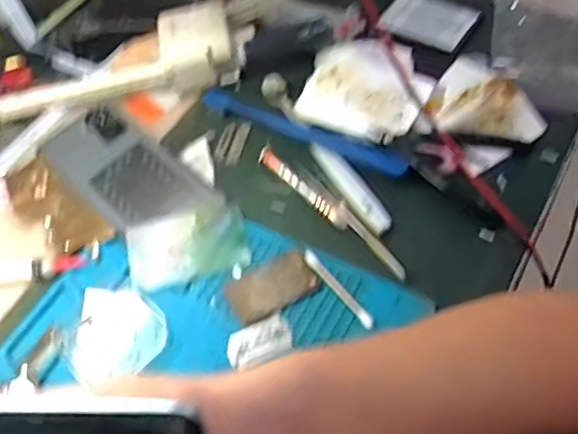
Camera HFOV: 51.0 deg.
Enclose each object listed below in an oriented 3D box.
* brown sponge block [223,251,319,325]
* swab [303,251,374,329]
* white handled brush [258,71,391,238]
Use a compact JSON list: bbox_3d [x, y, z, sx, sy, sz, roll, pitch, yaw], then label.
[{"bbox_3d":[-0.012,0.049,0.420,0.059,0.006,0.035,-27,58,-13],"label":"brown sponge block"},{"bbox_3d":[0.033,0.048,0.413,0.007,0.006,0.073,-33,59,-16],"label":"swab"},{"bbox_3d":[0.025,-0.058,0.483,0.019,0.007,0.183,-27,58,-13],"label":"white handled brush"}]

